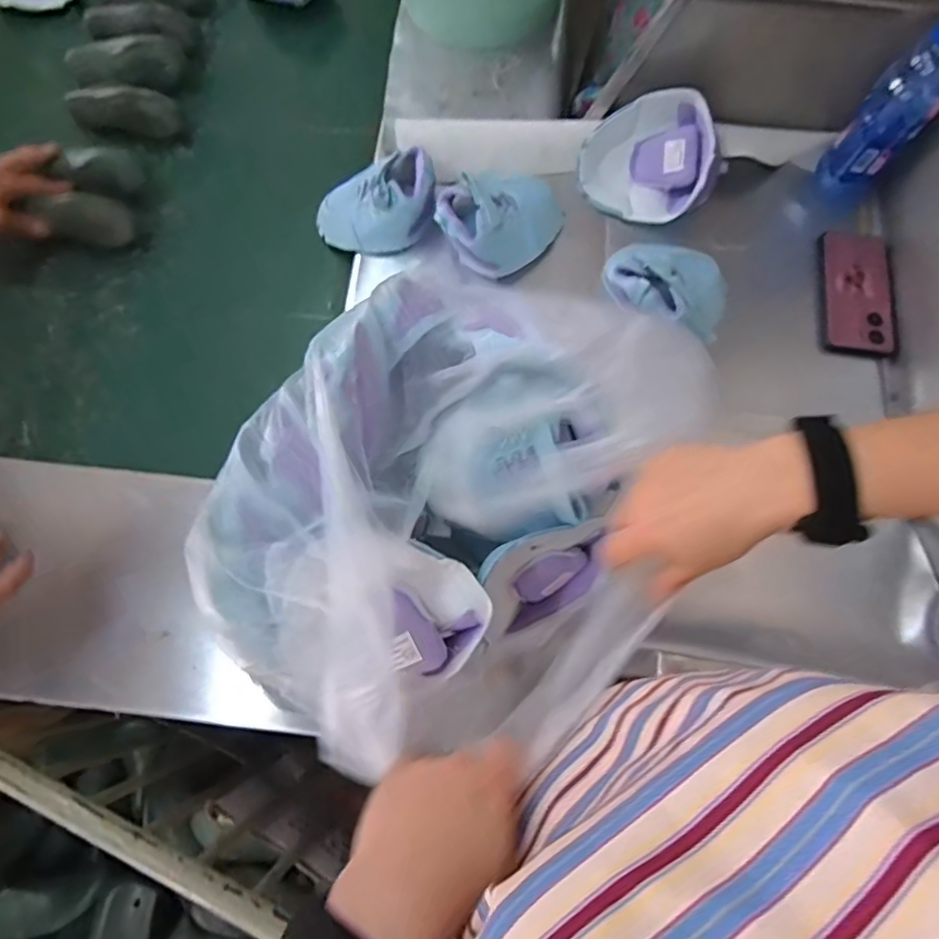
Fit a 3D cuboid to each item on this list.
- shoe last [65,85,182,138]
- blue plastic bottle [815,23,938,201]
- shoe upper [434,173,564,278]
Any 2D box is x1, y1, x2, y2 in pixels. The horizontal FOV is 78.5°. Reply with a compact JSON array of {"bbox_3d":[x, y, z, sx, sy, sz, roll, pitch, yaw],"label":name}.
[{"bbox_3d":[-0.478,-0.492,0.799,0.149,0.066,0.037,1,73,0],"label":"shoe last"},{"bbox_3d":[0.474,-0.398,0.639,0.063,0.179,0.059,26,75,7],"label":"blue plastic bottle"},{"bbox_3d":[0.039,-0.306,0.702,0.158,0.064,0.124,-25,75,-8],"label":"shoe upper"}]

